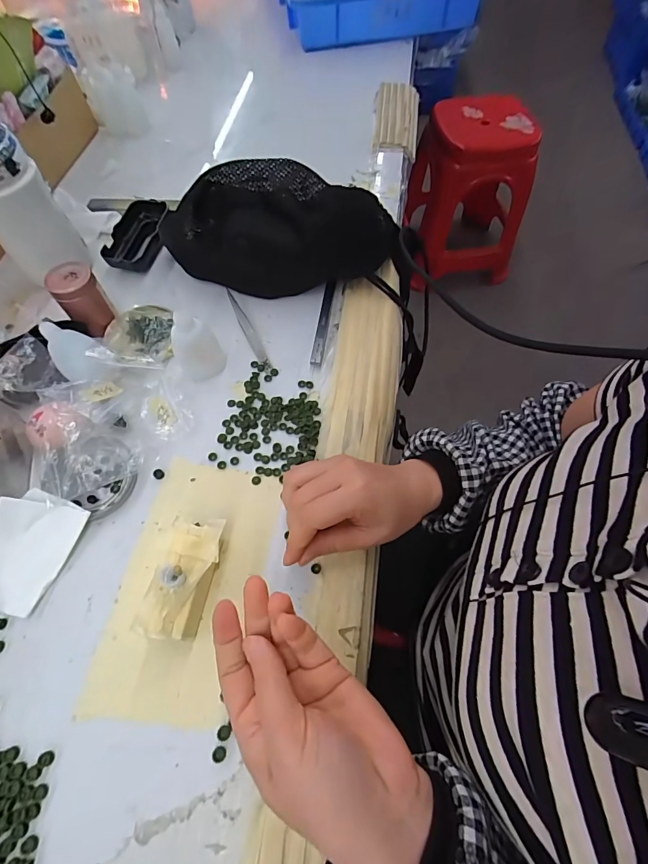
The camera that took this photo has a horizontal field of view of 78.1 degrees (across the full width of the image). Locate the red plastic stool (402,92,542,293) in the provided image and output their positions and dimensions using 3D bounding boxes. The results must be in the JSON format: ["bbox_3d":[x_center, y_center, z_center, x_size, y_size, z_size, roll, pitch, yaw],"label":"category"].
[{"bbox_3d":[0.513,-0.815,1.381,0.371,0.428,0.385,-3,63,0],"label":"red plastic stool"}]

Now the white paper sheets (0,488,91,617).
[{"bbox_3d":[-0.248,0.092,0.323,0.071,0.025,0.089,20,64,9],"label":"white paper sheets"}]

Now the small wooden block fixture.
[{"bbox_3d":[-0.106,0.111,0.307,0.047,0.040,0.090,11,63,4],"label":"small wooden block fixture"}]

